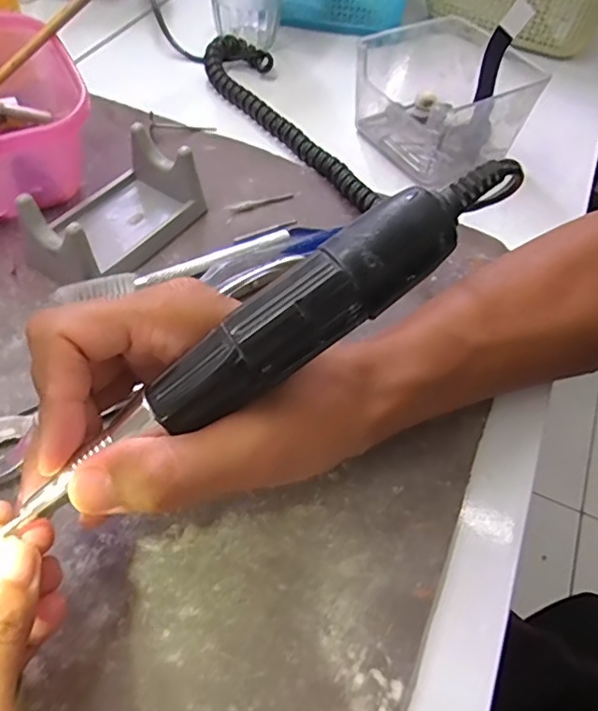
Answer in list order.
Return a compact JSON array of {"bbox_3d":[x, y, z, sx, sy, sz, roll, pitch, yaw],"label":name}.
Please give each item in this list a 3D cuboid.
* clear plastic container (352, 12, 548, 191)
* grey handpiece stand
[{"bbox_3d":[0.103,-0.181,0.404,0.099,0.060,0.106,-29,61,-24],"label":"clear plastic container"},{"bbox_3d":[-0.106,-0.084,0.320,0.061,0.042,0.093,32,57,18],"label":"grey handpiece stand"}]

